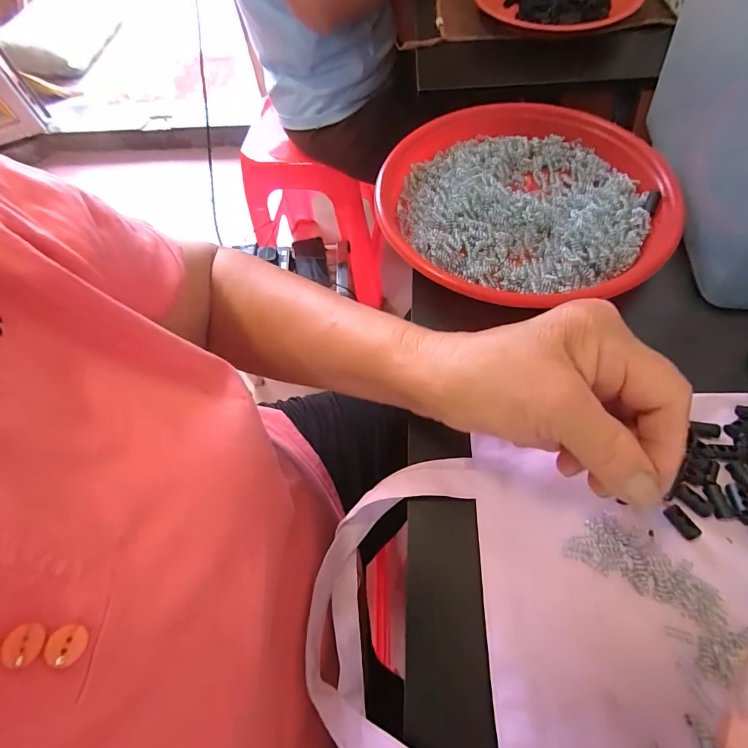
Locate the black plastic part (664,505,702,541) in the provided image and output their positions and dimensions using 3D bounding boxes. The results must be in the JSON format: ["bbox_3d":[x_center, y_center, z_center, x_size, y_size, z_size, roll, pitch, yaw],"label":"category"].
[{"bbox_3d":[0.173,0.083,0.227,0.008,0.007,0.019,-27,64,-11],"label":"black plastic part"}]

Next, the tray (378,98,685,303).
[{"bbox_3d":[0.125,-0.153,0.347,0.237,0.026,0.218,-3,62,1],"label":"tray"}]

